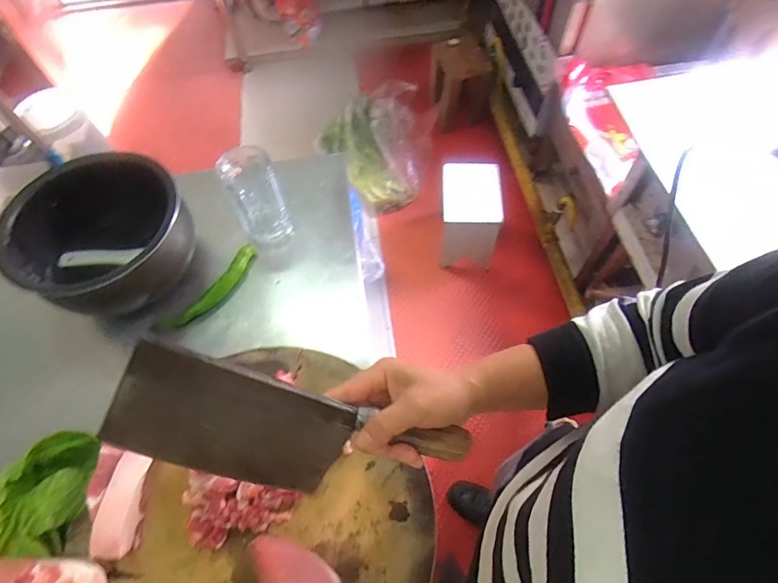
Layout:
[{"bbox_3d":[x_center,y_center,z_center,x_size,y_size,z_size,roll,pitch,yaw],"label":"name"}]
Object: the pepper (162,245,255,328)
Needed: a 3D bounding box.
[{"bbox_3d":[-0.252,-0.004,0.631,0.026,0.027,0.161,28,66,17],"label":"pepper"}]

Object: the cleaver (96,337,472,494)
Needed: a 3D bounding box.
[{"bbox_3d":[-0.074,0.119,0.338,0.259,0.101,0.016,21,20,-18],"label":"cleaver"}]

